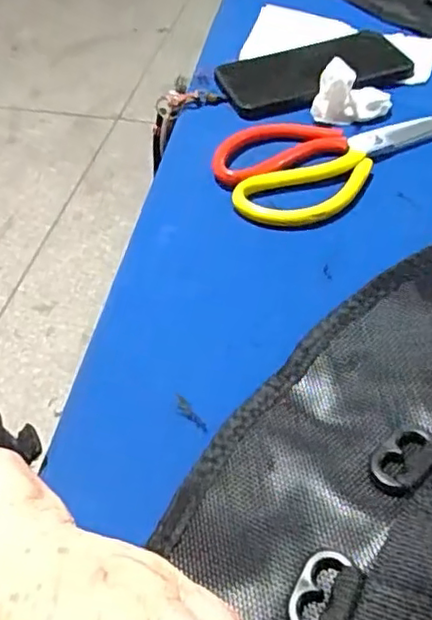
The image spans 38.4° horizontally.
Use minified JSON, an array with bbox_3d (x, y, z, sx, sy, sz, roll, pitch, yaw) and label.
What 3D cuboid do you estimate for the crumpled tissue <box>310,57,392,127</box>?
[{"bbox_3d":[0.111,-0.175,0.500,0.056,0.042,0.041,18,53,16],"label":"crumpled tissue"}]

